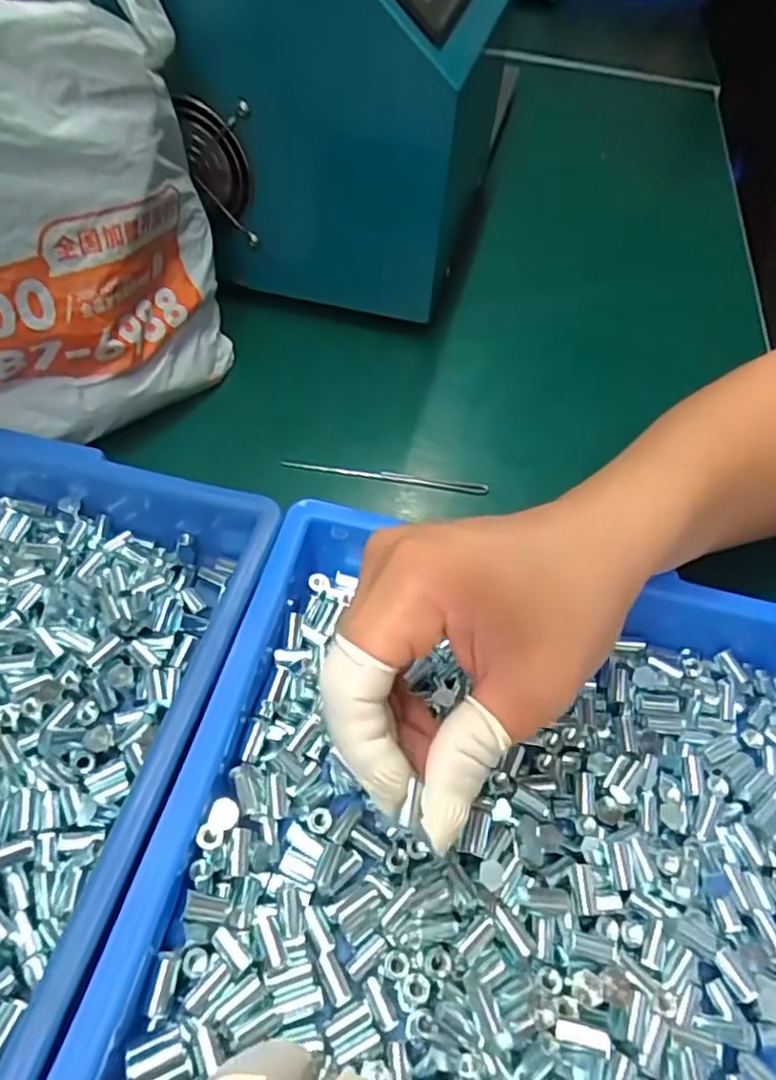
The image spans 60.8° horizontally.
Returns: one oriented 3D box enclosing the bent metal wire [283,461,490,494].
[{"bbox_3d":[-0.002,-0.039,0.410,0.126,0.007,0.005,8,50,1],"label":"bent metal wire"}]

